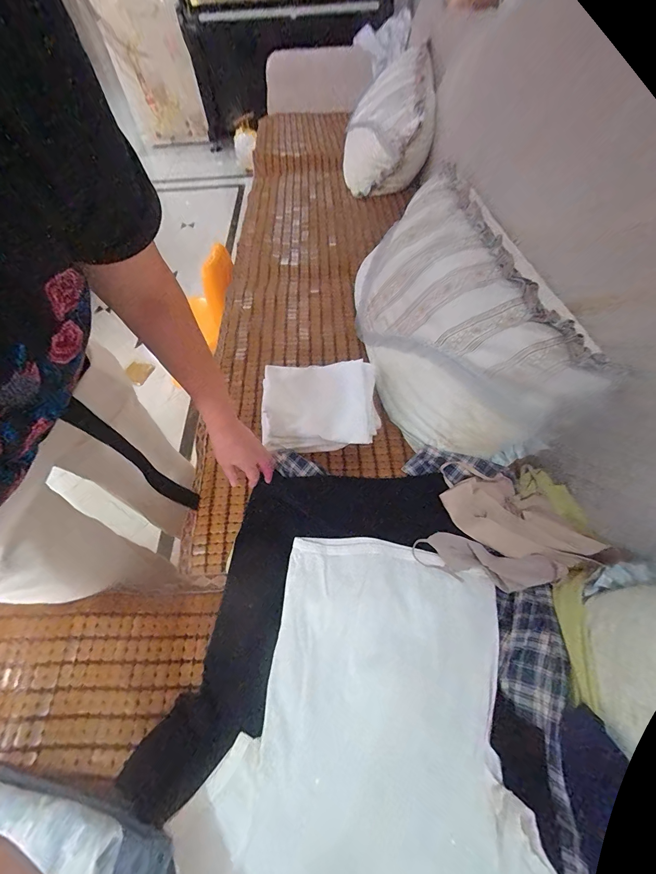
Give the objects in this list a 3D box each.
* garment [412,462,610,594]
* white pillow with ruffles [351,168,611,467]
[{"bbox_3d":[0.300,0.147,0.596,0.241,0.088,0.207,18,59,14],"label":"garment"},{"bbox_3d":[0.245,-0.269,0.785,0.367,0.150,0.723,-35,54,30],"label":"white pillow with ruffles"}]

